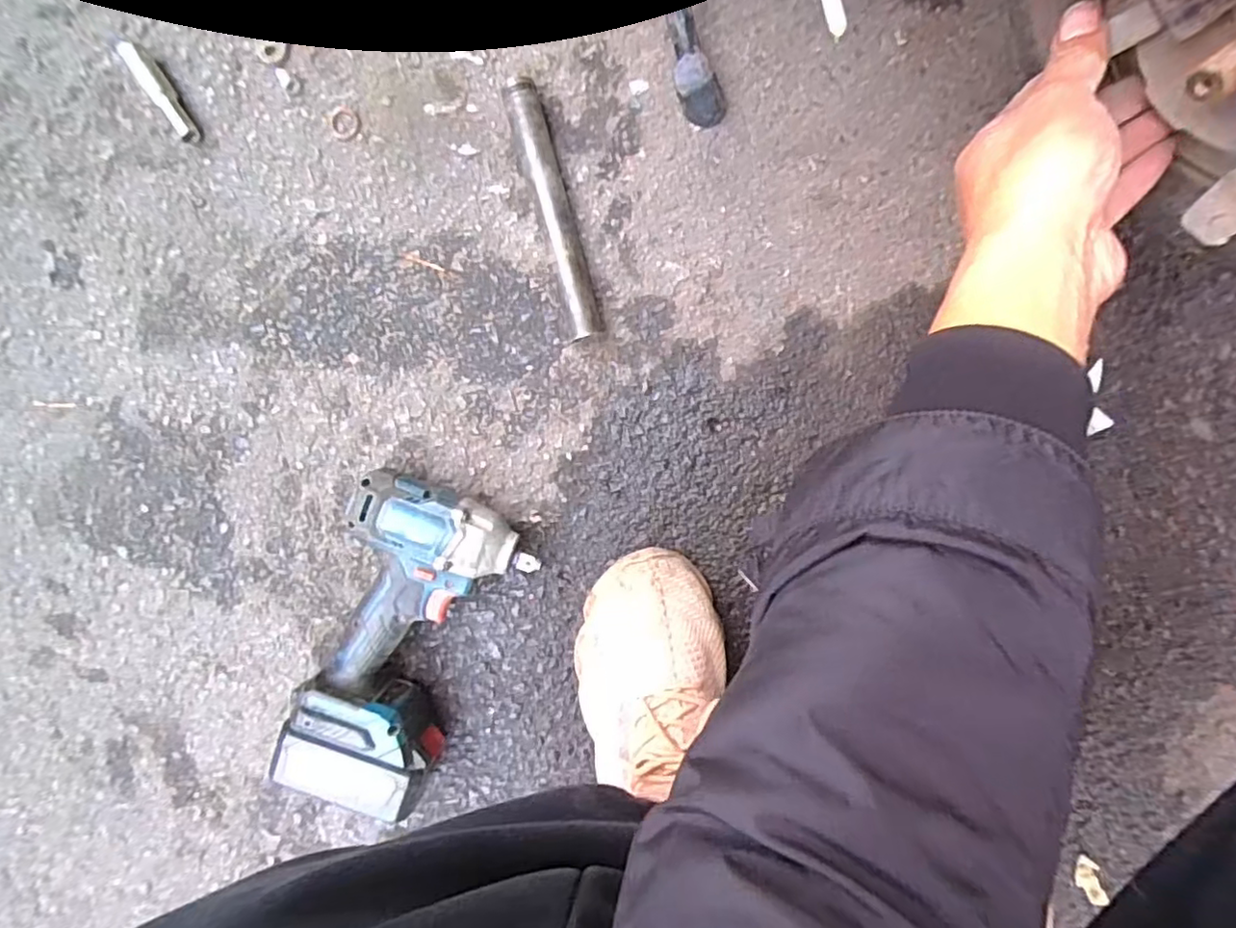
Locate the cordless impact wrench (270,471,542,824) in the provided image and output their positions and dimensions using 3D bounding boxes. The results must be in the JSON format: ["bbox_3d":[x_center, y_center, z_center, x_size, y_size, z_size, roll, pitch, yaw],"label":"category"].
[{"bbox_3d":[-0.162,0.136,0.487,0.129,0.082,0.235,18,95,2],"label":"cordless impact wrench"}]

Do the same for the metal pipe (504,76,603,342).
[{"bbox_3d":[-0.048,-0.195,0.485,0.024,0.026,0.196,-15,93,4],"label":"metal pipe"}]

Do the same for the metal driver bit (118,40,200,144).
[{"bbox_3d":[-0.363,-0.296,0.494,0.019,0.015,0.087,-34,92,5],"label":"metal driver bit"}]

